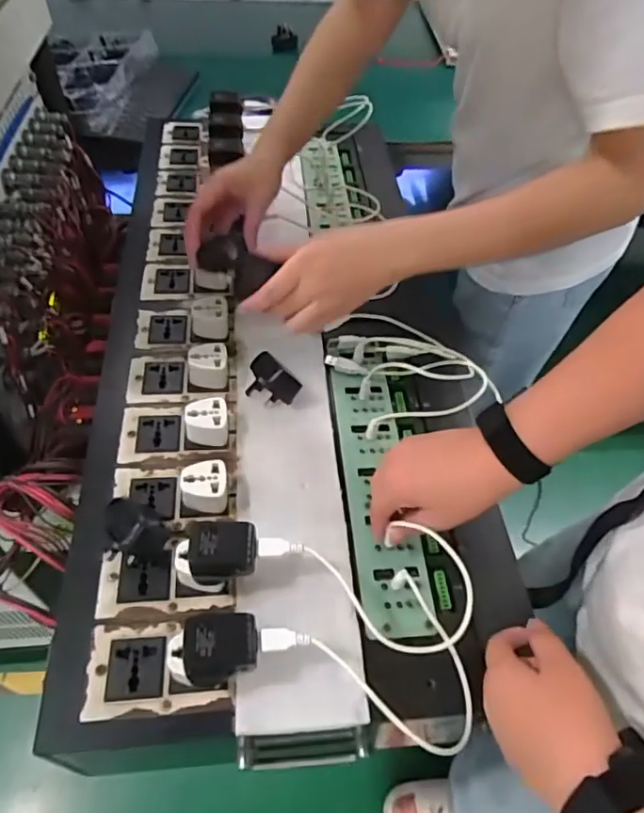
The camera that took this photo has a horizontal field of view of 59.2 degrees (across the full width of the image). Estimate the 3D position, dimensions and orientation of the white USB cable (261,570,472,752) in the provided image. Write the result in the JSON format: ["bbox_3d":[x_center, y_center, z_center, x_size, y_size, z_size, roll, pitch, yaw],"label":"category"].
[{"bbox_3d":[0.041,0.187,0.399,0.137,0.042,0.121,-19,54,-17],"label":"white USB cable"}]

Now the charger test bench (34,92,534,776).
[{"bbox_3d":[-0.067,-0.090,0.652,0.346,0.109,0.822,-4,51,-6],"label":"charger test bench"}]

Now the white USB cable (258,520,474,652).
[{"bbox_3d":[0.032,0.134,0.442,0.165,0.066,0.089,14,51,5],"label":"white USB cable"}]

